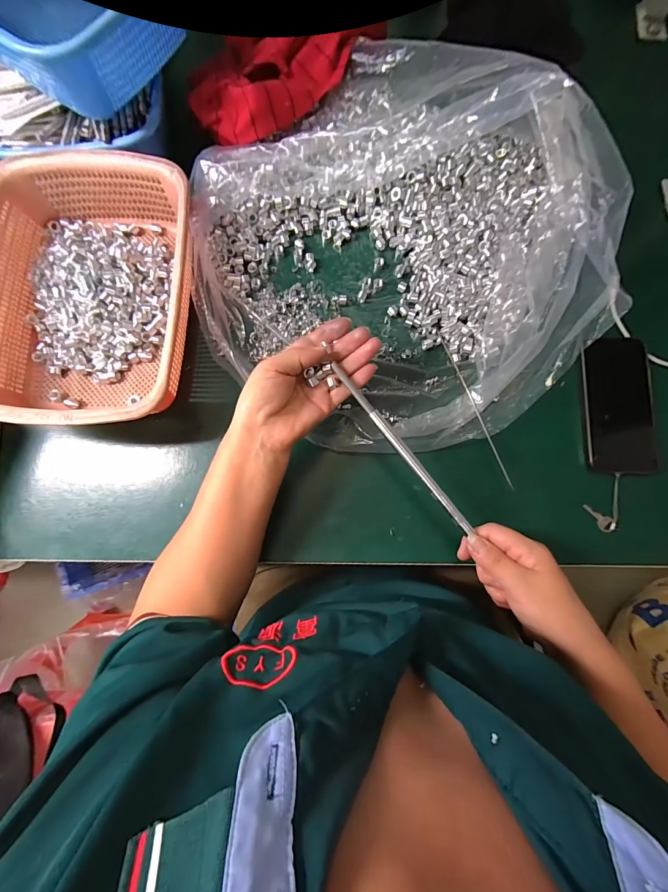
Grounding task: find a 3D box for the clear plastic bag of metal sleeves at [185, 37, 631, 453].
[{"bbox_3d":[0.078,-0.222,0.355,0.466,0.114,0.439,-35,87,-4],"label":"clear plastic bag of metal sleeves"}]

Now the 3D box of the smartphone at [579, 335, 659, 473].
[{"bbox_3d":[0.332,-0.048,0.396,0.077,0.013,0.157,0,85,-1],"label":"smartphone"}]

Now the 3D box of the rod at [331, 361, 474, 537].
[{"bbox_3d":[0.067,0.002,0.334,0.009,0.006,0.207,-39,89,-4],"label":"rod"}]

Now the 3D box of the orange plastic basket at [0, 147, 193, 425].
[{"bbox_3d":[-0.262,-0.165,0.365,0.211,0.071,0.288,0,85,-1],"label":"orange plastic basket"}]

